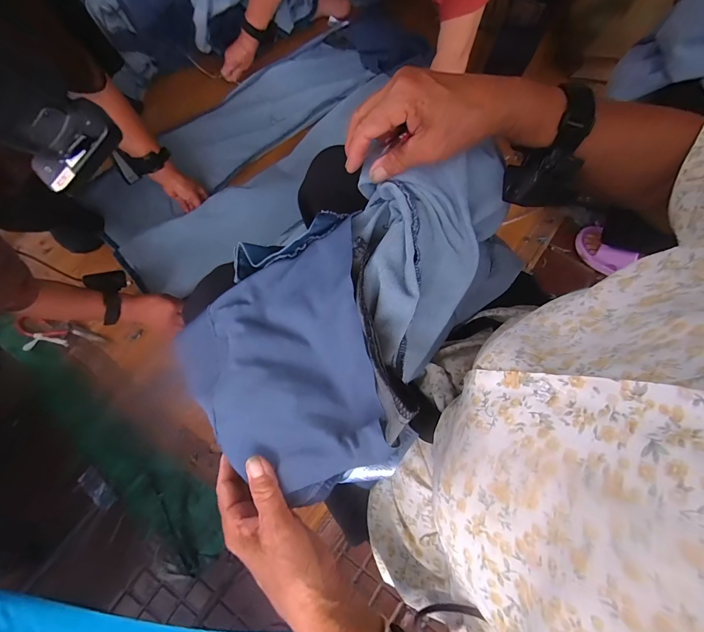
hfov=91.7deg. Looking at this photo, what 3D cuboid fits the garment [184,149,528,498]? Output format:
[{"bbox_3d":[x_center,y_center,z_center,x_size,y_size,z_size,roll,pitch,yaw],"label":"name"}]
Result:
[{"bbox_3d":[-0.001,-0.023,0.296,0.214,0.121,0.328,38,76,9],"label":"garment"}]

